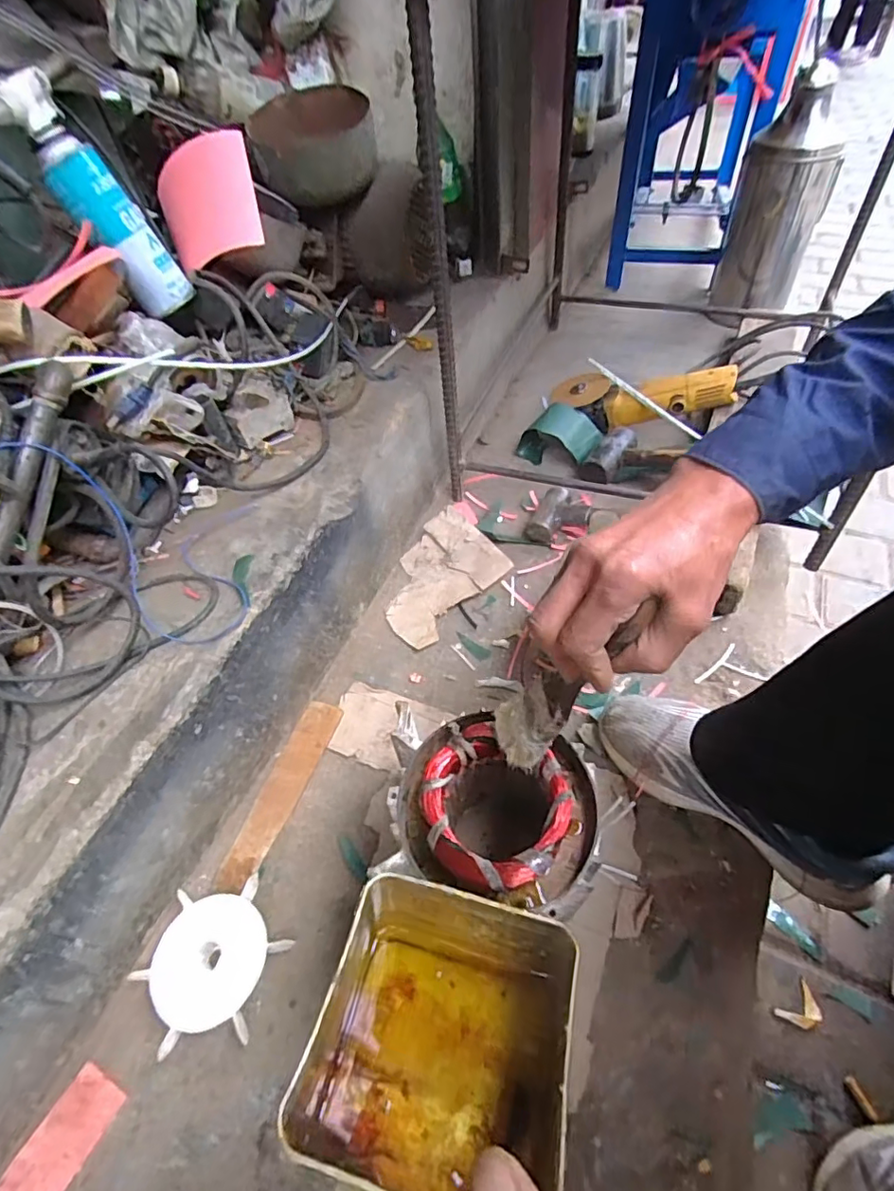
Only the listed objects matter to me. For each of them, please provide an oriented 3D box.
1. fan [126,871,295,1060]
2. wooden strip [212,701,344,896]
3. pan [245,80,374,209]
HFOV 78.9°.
[{"bbox_3d":[-0.209,0.323,0.482,0.115,0.022,0.129,11,53,15],"label":"fan"},{"bbox_3d":[-0.180,0.210,0.592,0.046,0.004,0.210,13,53,17],"label":"wooden strip"},{"bbox_3d":[-0.191,-0.651,0.789,0.167,0.097,0.176,-14,50,-5],"label":"pan"}]

